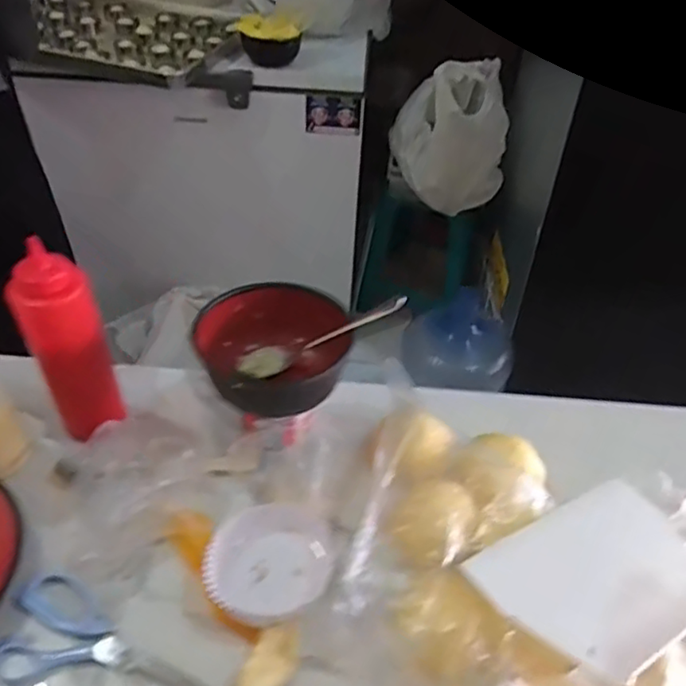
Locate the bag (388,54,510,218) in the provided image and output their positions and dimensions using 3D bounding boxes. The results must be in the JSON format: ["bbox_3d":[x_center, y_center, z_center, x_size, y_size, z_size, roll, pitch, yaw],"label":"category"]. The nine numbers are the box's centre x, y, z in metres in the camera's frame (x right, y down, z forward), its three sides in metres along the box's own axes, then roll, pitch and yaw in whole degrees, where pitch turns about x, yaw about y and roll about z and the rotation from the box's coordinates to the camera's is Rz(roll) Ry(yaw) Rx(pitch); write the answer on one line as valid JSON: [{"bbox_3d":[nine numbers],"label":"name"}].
[{"bbox_3d":[0.272,-0.535,1.579,0.239,0.341,0.274,-8,43,-10],"label":"bag"}]

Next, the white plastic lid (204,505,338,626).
[{"bbox_3d":[-0.060,0.177,0.535,0.094,0.028,0.105,18,45,17],"label":"white plastic lid"}]

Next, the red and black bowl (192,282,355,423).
[{"bbox_3d":[-0.064,0.002,0.609,0.142,0.068,0.127,-3,43,-5],"label":"red and black bowl"}]

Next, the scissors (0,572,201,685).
[{"bbox_3d":[-0.189,0.252,0.492,0.192,0.007,0.082,22,46,21],"label":"scissors"}]

